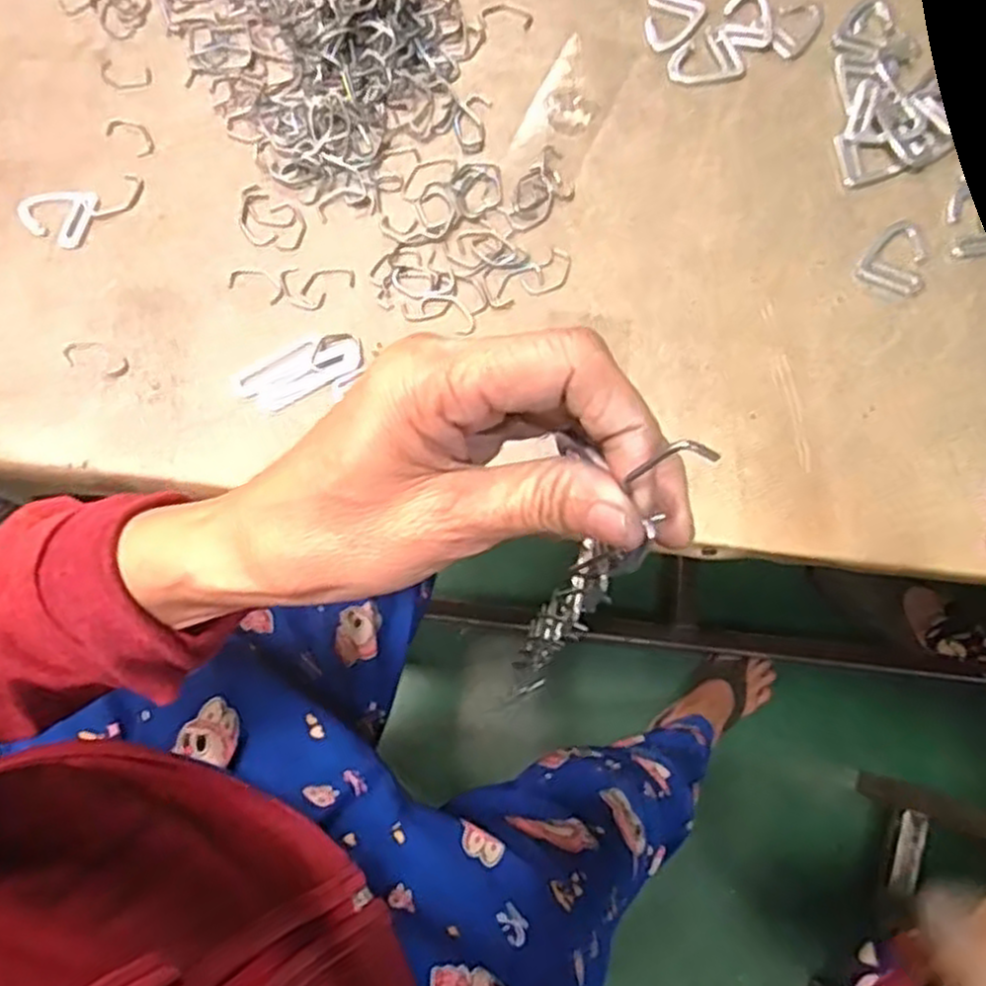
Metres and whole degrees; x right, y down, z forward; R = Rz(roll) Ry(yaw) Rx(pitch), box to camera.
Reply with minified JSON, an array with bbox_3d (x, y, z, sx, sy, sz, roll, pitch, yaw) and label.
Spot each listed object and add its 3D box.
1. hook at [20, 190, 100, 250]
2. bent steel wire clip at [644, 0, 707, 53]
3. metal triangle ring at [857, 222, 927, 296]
[{"bbox_3d":[-0.251,-0.160,0.436,0.043,0.006,0.034,17,74,6],"label":"hook"},{"bbox_3d":[0.109,-0.290,0.469,0.036,0.004,0.041,21,74,7],"label":"bent steel wire clip"},{"bbox_3d":[0.226,-0.132,0.422,0.036,0.007,0.039,22,75,7],"label":"metal triangle ring"}]

